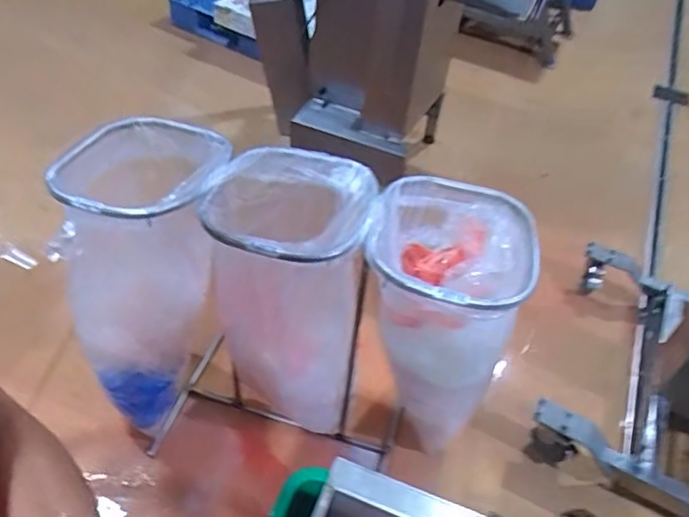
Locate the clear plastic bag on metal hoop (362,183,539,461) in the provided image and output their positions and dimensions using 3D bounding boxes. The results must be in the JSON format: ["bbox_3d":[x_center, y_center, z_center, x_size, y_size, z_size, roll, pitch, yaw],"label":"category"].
[{"bbox_3d":[0.203,0.196,1.406,0.341,0.749,0.397,12,46,5],"label":"clear plastic bag on metal hoop"}]

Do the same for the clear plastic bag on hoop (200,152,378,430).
[{"bbox_3d":[-0.138,0.129,1.446,0.343,0.815,0.400,4,46,-2],"label":"clear plastic bag on hoop"}]

